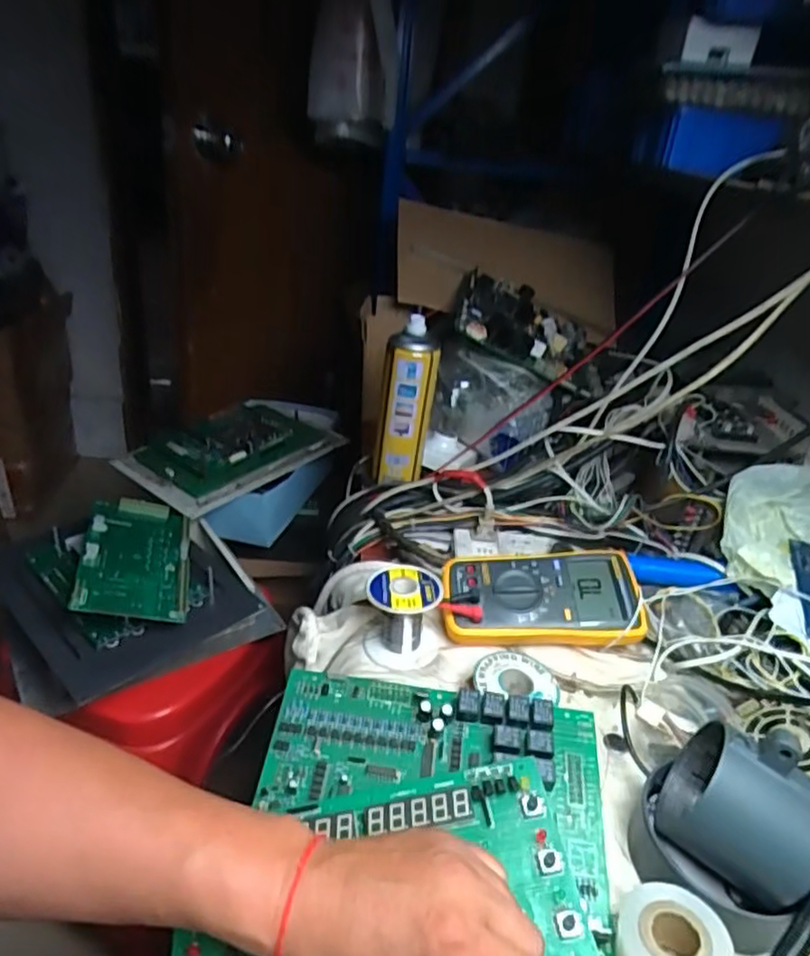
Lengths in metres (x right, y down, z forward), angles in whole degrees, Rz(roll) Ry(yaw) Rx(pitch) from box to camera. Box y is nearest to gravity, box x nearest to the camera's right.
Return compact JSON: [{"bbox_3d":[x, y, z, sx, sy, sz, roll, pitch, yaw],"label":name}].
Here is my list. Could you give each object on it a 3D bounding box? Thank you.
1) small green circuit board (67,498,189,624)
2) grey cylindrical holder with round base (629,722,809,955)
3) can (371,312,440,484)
[{"bbox_3d":[-0.325,0.096,0.776,0.120,0.017,0.205,13,32,-24],"label":"small green circuit board"},{"bbox_3d":[0.202,0.217,0.401,0.099,0.117,0.082,30,37,34],"label":"grey cylindrical holder with round base"},{"bbox_3d":[0.001,-0.092,0.797,0.066,0.197,0.056,6,30,-1],"label":"can"}]

